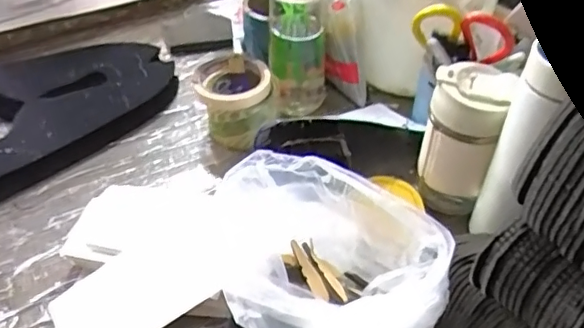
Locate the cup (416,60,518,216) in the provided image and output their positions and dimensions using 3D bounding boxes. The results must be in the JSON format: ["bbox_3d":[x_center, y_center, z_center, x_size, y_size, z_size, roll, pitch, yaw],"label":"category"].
[{"bbox_3d":[0.176,-0.026,0.599,0.069,0.153,0.065,21,47,20],"label":"cup"}]

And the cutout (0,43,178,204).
[{"bbox_3d":[-0.319,-0.082,0.731,0.315,0.038,0.264,-25,49,-25],"label":"cutout"}]

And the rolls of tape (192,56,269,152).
[{"bbox_3d":[-0.070,-0.075,0.703,0.097,0.079,0.097,0,44,-1],"label":"rolls of tape"}]

